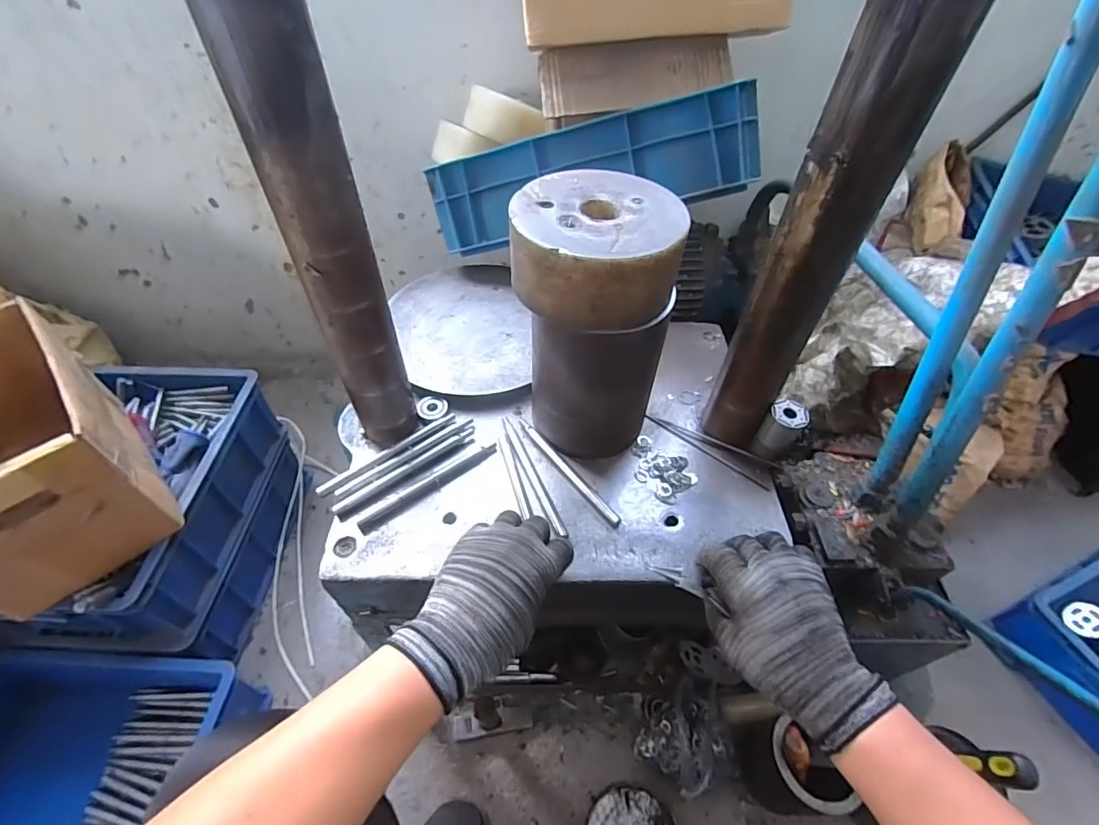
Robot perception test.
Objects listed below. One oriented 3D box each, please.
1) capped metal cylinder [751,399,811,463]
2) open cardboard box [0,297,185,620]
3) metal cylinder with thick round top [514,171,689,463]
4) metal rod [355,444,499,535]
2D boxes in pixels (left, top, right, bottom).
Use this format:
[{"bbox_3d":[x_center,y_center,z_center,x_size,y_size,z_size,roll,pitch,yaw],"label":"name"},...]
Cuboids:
[{"bbox_3d":[0.248,0.020,0.536,0.035,0.063,0.034,30,55,22],"label":"capped metal cylinder"},{"bbox_3d":[-0.646,0.046,0.614,0.193,0.199,0.307,-34,58,-27],"label":"open cardboard box"},{"bbox_3d":[0.043,-0.084,0.502,0.141,0.244,0.133,10,50,7],"label":"metal cylinder with thick round top"},{"bbox_3d":[-0.123,0.076,0.520,0.156,0.009,0.014,-31,57,-25],"label":"metal rod"}]

